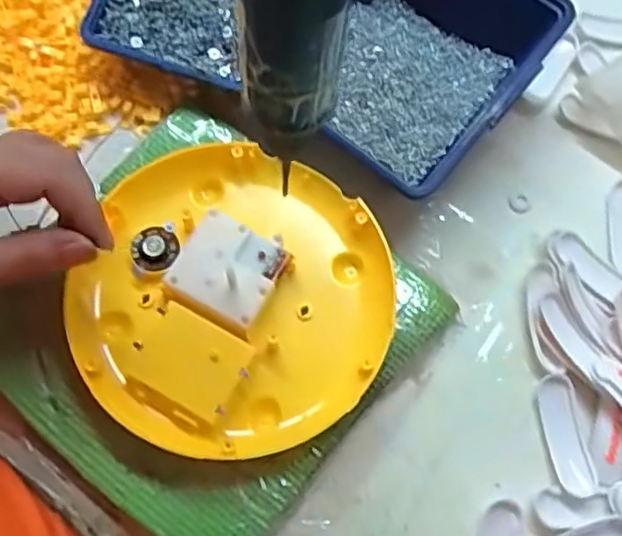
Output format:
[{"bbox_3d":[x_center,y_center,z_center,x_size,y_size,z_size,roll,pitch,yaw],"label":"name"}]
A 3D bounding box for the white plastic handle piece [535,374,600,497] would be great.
[{"bbox_3d":[0.154,0.100,0.394,0.023,0.013,0.069,-5,74,-4],"label":"white plastic handle piece"}]

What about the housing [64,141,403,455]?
[{"bbox_3d":[-0.044,0.018,0.384,0.175,0.038,0.177,1,73,-2],"label":"housing"}]

